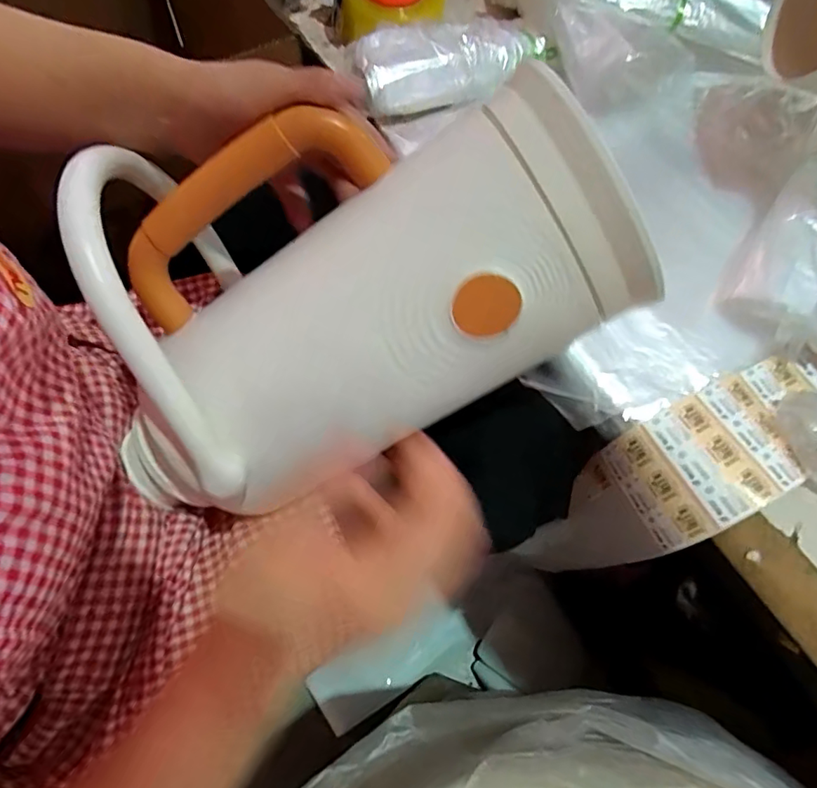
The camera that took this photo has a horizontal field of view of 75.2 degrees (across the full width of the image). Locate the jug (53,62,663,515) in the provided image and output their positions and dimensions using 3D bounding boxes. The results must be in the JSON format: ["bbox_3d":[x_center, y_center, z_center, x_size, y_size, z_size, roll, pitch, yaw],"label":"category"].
[{"bbox_3d":[-0.049,-0.083,0.318,0.316,0.130,0.228,-26,71,-13],"label":"jug"}]

